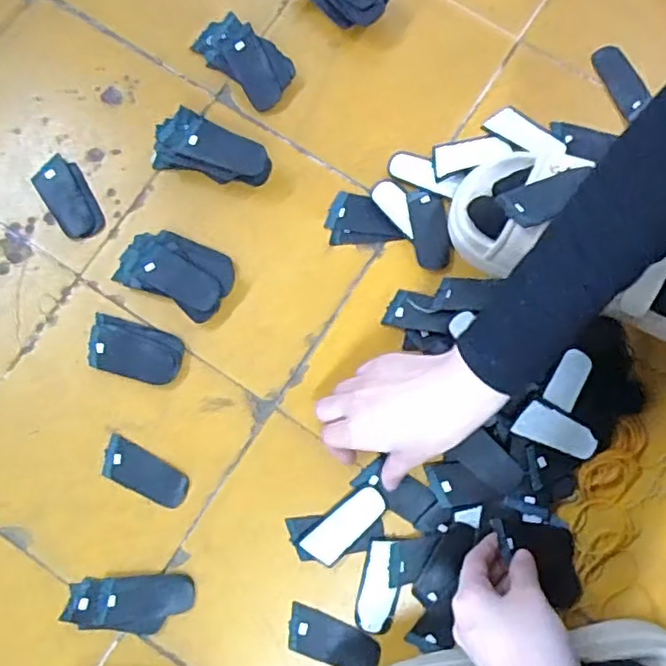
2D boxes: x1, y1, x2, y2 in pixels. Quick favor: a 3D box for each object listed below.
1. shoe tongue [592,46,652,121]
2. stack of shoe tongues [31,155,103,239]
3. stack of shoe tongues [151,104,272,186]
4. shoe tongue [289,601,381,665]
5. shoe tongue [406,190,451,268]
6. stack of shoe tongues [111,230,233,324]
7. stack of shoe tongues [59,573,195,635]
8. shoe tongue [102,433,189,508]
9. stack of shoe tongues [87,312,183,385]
[{"bbox_3d":[0.260,-0.229,0.552,0.031,0.008,0.064,-27,79,-4],"label":"shoe tongue"},{"bbox_3d":[-0.230,-0.117,0.530,0.039,0.007,0.075,-31,79,-5],"label":"stack of shoe tongues"},{"bbox_3d":[-0.102,-0.157,0.524,0.102,0.033,0.044,15,79,4],"label":"stack of shoe tongues"},{"bbox_3d":[0.000,0.238,0.471,0.074,0.004,0.033,19,80,5],"label":"shoe tongue"},{"bbox_3d":[0.083,-0.089,0.524,0.031,0.008,0.068,-10,78,-1],"label":"shoe tongue"},{"bbox_3d":[-0.133,-0.053,0.512,0.098,0.021,0.059,27,80,7],"label":"stack of shoe tongues"},{"bbox_3d":[-0.157,0.209,0.471,0.095,0.005,0.041,-3,78,1],"label":"stack of shoe tongues"},{"bbox_3d":[-0.151,0.113,0.492,0.074,0.006,0.032,27,80,7],"label":"shoe tongue"},{"bbox_3d":[-0.163,0.015,0.504,0.077,0.007,0.044,17,79,5],"label":"stack of shoe tongues"}]

